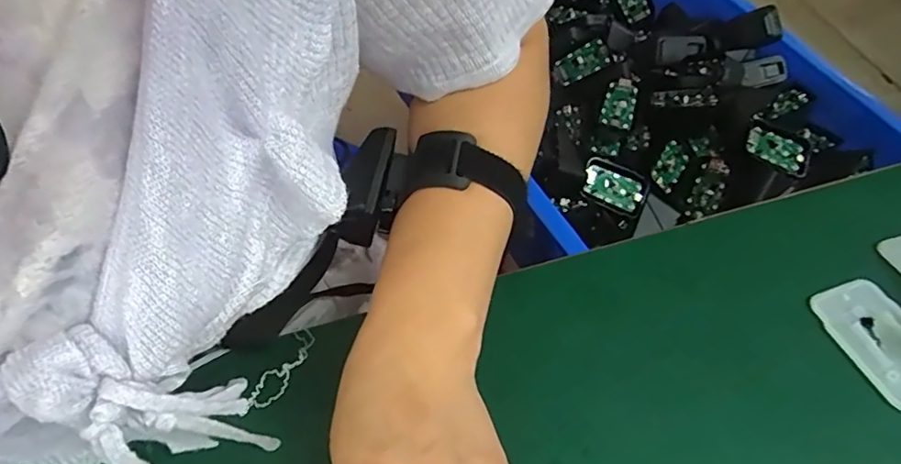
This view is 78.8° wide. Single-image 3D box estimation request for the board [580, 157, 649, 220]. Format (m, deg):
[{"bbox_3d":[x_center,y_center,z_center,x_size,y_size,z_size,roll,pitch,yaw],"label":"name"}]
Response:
[{"bbox_3d":[0.167,-0.045,0.565,0.068,0.017,0.045,25,90,-6],"label":"board"}]

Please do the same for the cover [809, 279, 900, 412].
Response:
[{"bbox_3d":[0.225,0.056,0.283,0.039,0.012,0.067,-18,58,-10],"label":"cover"}]

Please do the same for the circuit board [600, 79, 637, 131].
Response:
[{"bbox_3d":[0.178,-0.134,0.578,0.033,0.007,0.062,12,65,21],"label":"circuit board"}]

